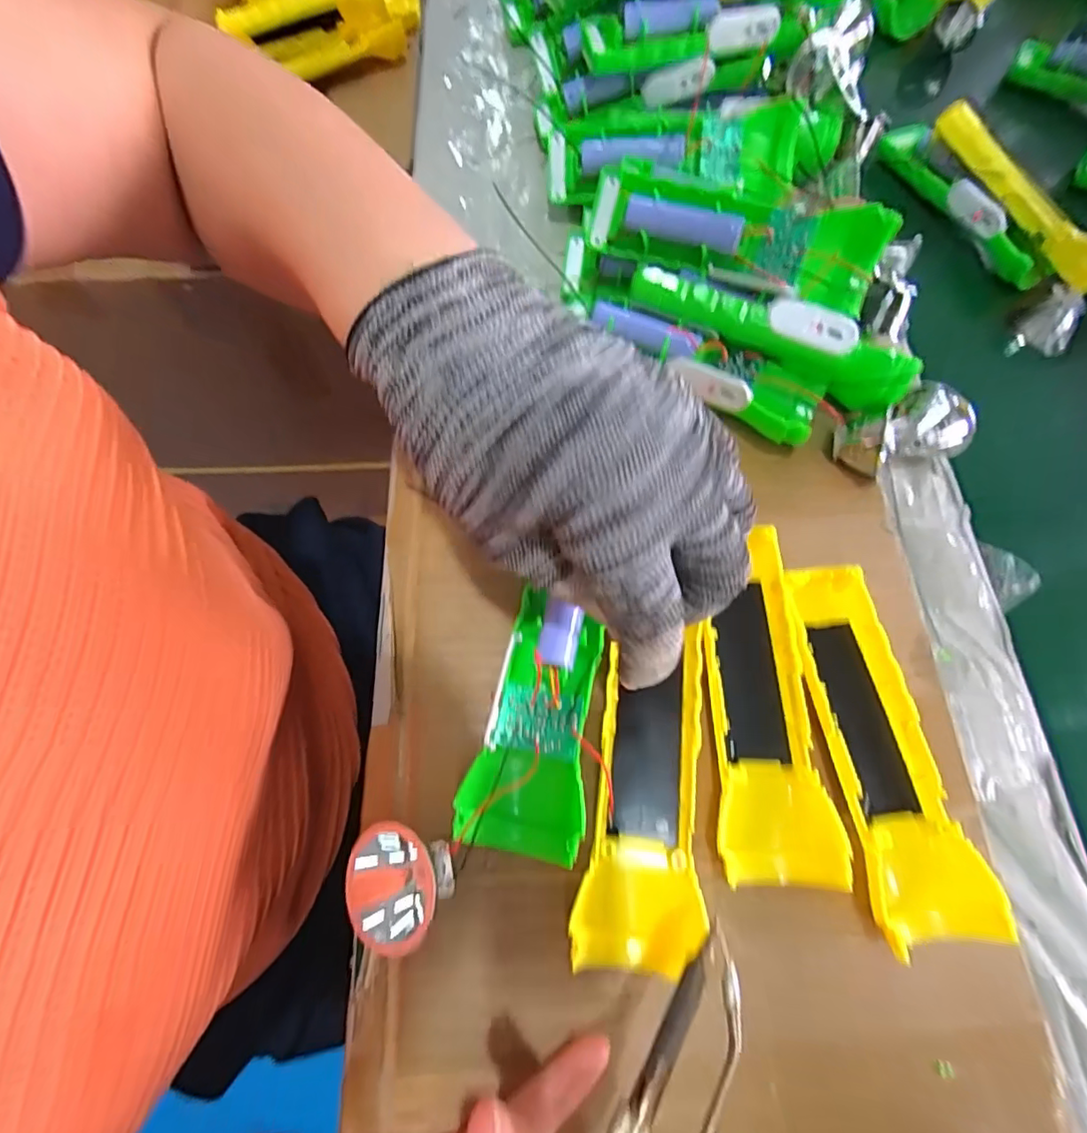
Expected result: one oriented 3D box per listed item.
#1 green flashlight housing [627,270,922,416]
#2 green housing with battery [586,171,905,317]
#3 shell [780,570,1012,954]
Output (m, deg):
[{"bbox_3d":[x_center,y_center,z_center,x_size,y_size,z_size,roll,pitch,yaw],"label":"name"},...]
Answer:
[{"bbox_3d":[0.126,-0.134,0.301,0.155,0.024,0.029,27,70,8],"label":"green flashlight housing"},{"bbox_3d":[0.106,-0.189,0.301,0.163,0.041,0.050,20,69,5],"label":"green housing with battery"},{"bbox_3d":[0.152,0.080,0.249,0.050,0.025,0.162,-4,69,-5],"label":"shell"}]

